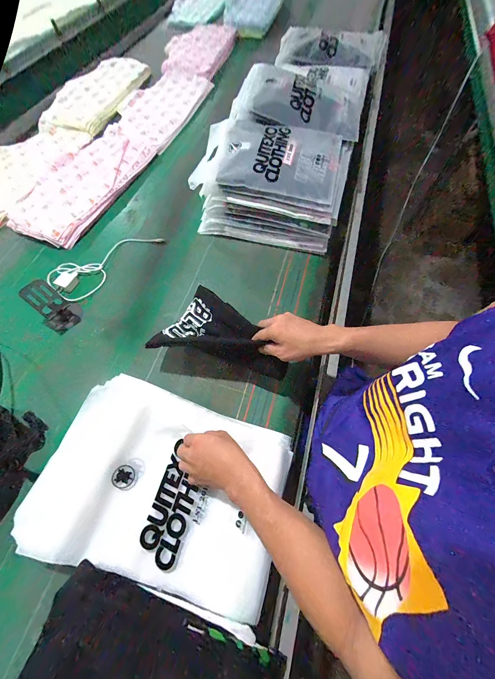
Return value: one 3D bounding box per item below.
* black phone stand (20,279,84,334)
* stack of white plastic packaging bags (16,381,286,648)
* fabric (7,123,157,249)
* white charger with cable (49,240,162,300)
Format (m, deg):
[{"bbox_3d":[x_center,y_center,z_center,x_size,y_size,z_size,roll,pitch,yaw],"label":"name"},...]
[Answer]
[{"bbox_3d":[-0.466,-0.081,0.624,0.081,0.095,0.085,29,68,12],"label":"black phone stand"},{"bbox_3d":[-0.135,0.243,0.454,0.388,0.068,0.287,16,66,7],"label":"stack of white plastic packaging bags"},{"bbox_3d":[-0.516,-0.518,0.845,0.250,0.033,0.522,19,66,8],"label":"fabric"},{"bbox_3d":[-0.390,-0.226,0.722,0.128,0.025,0.302,38,70,16],"label":"white charger with cable"}]

